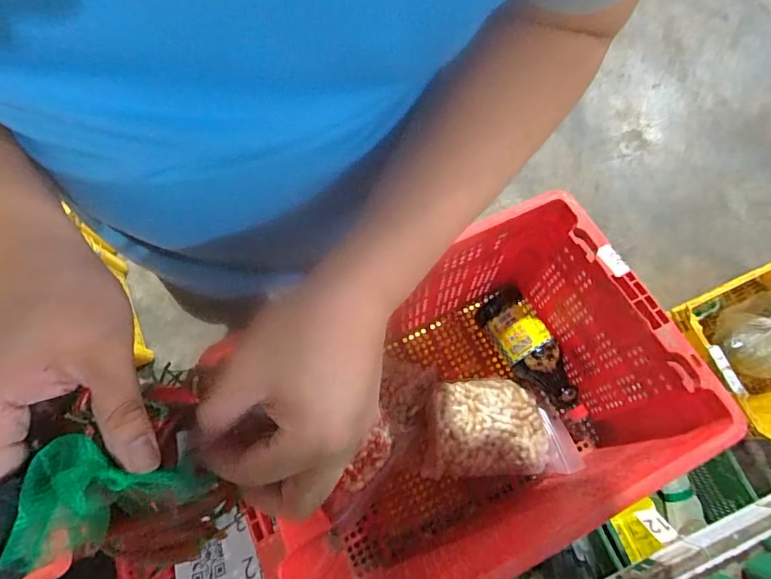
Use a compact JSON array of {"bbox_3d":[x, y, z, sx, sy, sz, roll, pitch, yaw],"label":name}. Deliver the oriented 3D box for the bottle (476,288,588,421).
[{"bbox_3d":[0.273,0.124,0.795,0.092,0.077,0.262,-33,78,-10],"label":"bottle"}]

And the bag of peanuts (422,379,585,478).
[{"bbox_3d":[0.194,0.235,0.760,0.254,0.078,0.152,0,75,-2],"label":"bag of peanuts"}]

